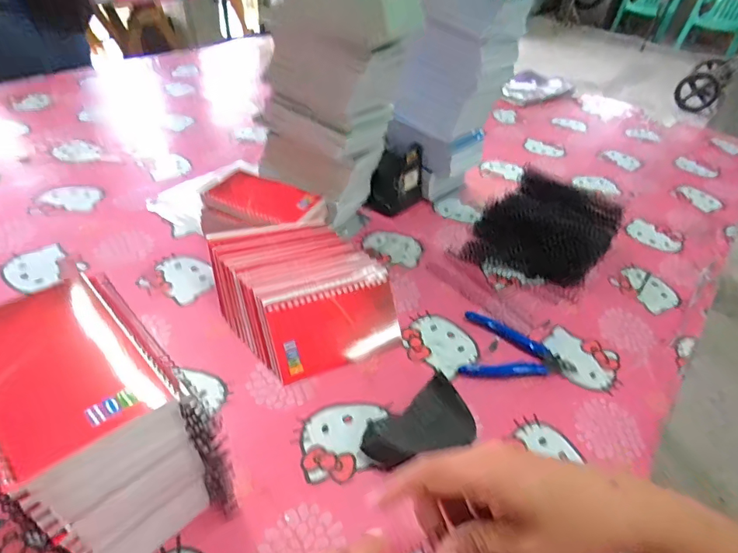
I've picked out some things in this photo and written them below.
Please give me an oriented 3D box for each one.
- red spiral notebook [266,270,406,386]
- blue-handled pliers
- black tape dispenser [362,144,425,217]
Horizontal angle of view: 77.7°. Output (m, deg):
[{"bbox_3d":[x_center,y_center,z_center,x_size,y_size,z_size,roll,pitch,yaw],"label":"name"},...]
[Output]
[{"bbox_3d":[-0.031,0.049,0.457,0.129,0.078,0.006,-17,2,-22],"label":"red spiral notebook"},{"bbox_3d":[0.157,0.081,0.481,0.115,0.009,0.088,14,42,9],"label":"blue-handled pliers"},{"bbox_3d":[0.044,-0.138,0.652,0.088,0.092,0.040,-29,52,-34],"label":"black tape dispenser"}]

